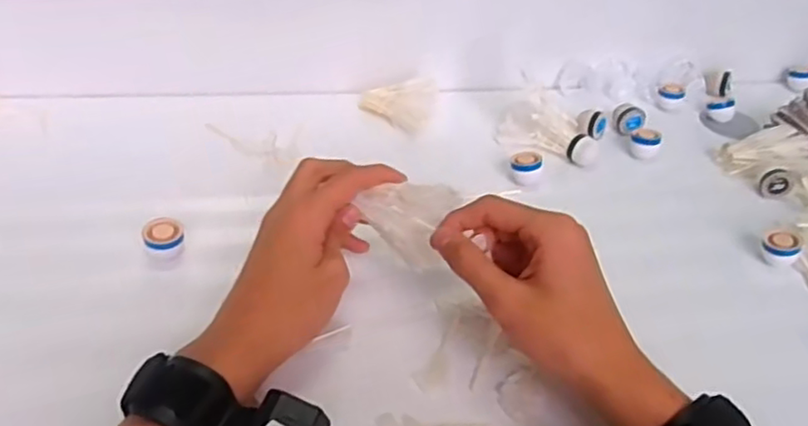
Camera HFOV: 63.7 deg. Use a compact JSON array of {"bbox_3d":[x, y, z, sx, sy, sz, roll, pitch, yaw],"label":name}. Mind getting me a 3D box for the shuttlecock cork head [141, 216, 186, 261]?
[{"bbox_3d":[-0.166,0.019,0.451,0.025,0.026,0.021,-7,42,-14],"label":"shuttlecock cork head"}]

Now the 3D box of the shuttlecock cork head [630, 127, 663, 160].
[{"bbox_3d":[0.222,-0.066,0.596,0.026,0.021,0.026,17,42,12],"label":"shuttlecock cork head"}]

